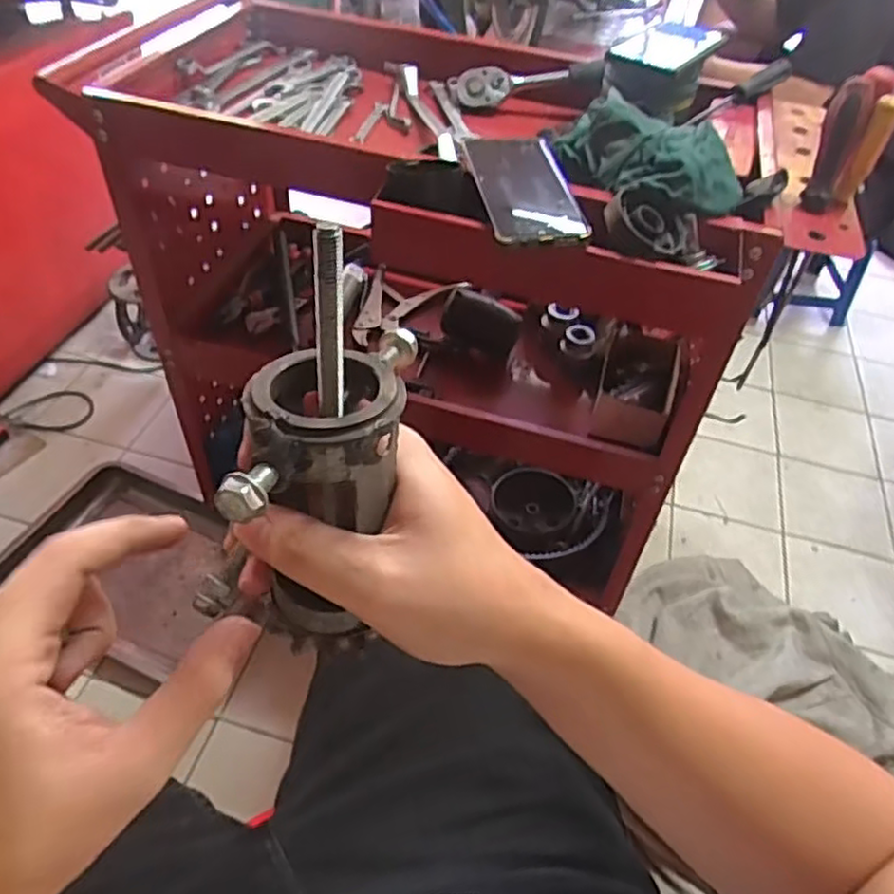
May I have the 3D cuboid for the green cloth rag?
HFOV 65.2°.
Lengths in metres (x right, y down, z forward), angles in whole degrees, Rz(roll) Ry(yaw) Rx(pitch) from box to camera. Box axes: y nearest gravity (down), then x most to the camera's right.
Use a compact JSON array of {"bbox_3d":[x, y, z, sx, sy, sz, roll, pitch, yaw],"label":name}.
[{"bbox_3d":[0.170,-0.250,0.600,0.085,0.051,0.158,-24,54,-27],"label":"green cloth rag"}]

